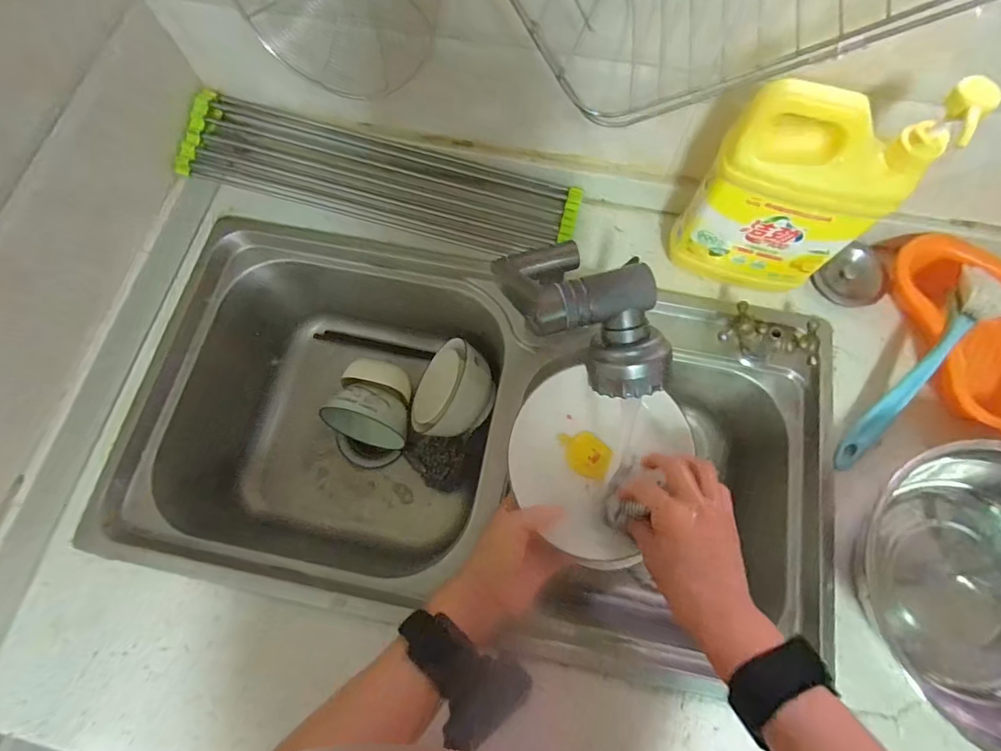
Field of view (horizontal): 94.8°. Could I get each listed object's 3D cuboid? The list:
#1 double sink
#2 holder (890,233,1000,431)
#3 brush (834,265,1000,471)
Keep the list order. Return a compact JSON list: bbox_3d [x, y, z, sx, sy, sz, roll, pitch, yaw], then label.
[{"bbox_3d":[-0.019,0.071,0.595,0.736,0.245,0.425,10,74,5],"label":"double sink"},{"bbox_3d":[0.553,-0.057,0.486,0.213,0.049,0.215,-9,73,0],"label":"holder"},{"bbox_3d":[0.427,-0.001,0.472,0.046,0.022,0.241,38,94,13],"label":"brush"}]

